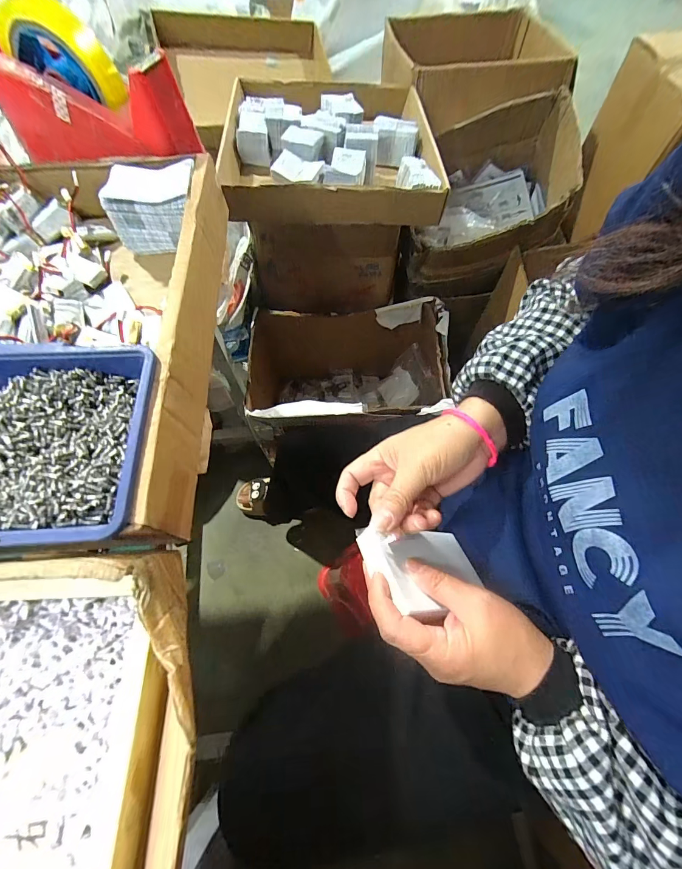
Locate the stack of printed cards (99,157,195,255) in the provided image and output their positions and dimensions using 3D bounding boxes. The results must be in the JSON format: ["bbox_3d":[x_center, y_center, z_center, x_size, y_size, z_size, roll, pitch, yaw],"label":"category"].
[{"bbox_3d":[-0.169,-0.214,0.331,0.074,0.050,0.063,-3,65,-1],"label":"stack of printed cards"}]

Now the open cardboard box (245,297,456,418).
[{"bbox_3d":[0.022,-0.114,0.879,0.435,0.279,0.300,-1,65,0],"label":"open cardboard box"}]

